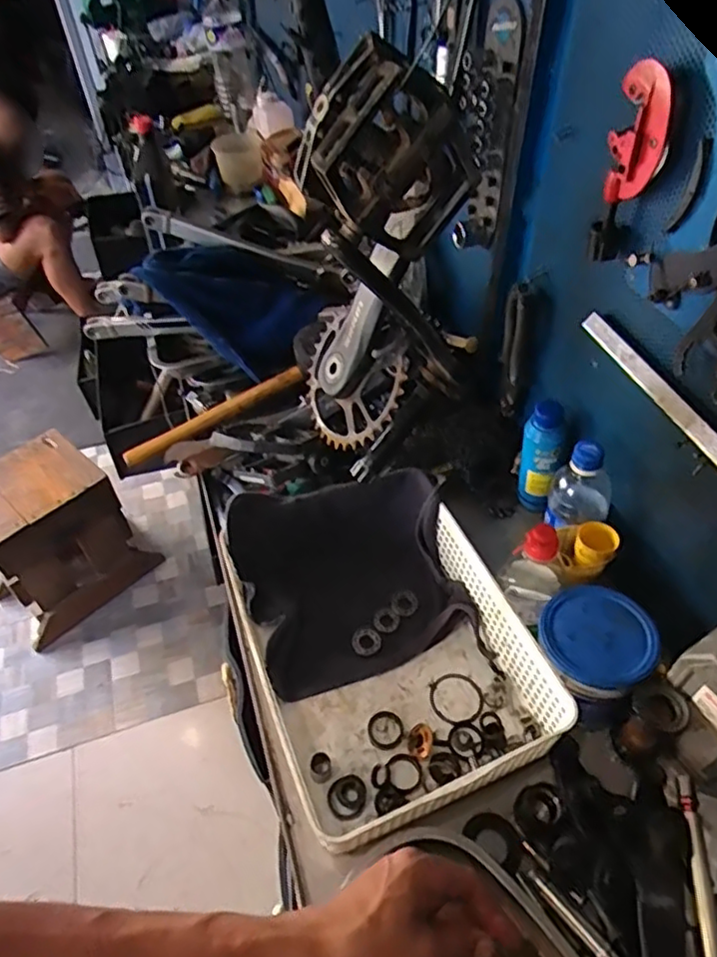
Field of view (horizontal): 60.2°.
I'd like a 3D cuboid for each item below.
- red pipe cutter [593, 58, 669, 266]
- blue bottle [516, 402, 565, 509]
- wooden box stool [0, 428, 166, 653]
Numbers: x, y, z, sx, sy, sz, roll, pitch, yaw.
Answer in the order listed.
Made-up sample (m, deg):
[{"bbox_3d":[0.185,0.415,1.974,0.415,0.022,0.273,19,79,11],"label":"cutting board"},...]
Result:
[{"bbox_3d":[0.226,-0.253,0.509,0.045,0.152,0.024,34,57,29],"label":"red pipe cutter"},{"bbox_3d":[0.216,-0.024,0.738,0.046,0.145,0.041,14,49,15],"label":"blue bottle"},{"bbox_3d":[-0.793,0.153,1.617,0.244,0.416,0.359,34,57,29],"label":"wooden box stool"}]

